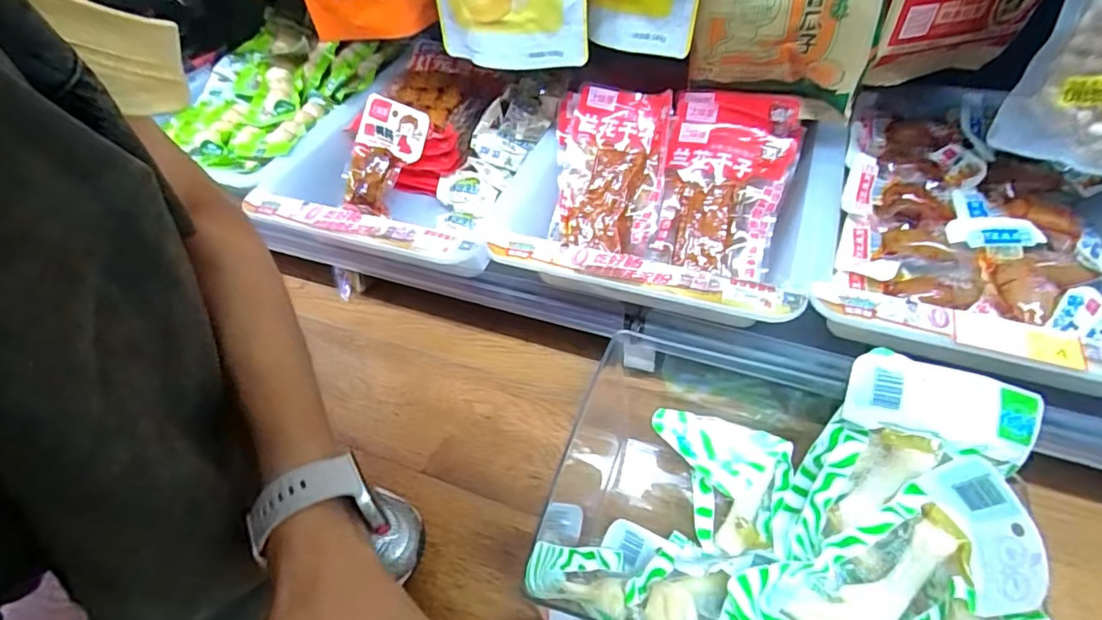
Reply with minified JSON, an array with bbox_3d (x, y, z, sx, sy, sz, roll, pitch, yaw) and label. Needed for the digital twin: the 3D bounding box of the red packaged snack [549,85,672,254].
[{"bbox_3d":[0.049,-0.121,0.492,0.097,0.029,0.135,12,87,26],"label":"red packaged snack"}]

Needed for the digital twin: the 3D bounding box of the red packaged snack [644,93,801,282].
[{"bbox_3d":[0.146,-0.108,0.476,0.100,0.019,0.154,12,85,16],"label":"red packaged snack"}]

